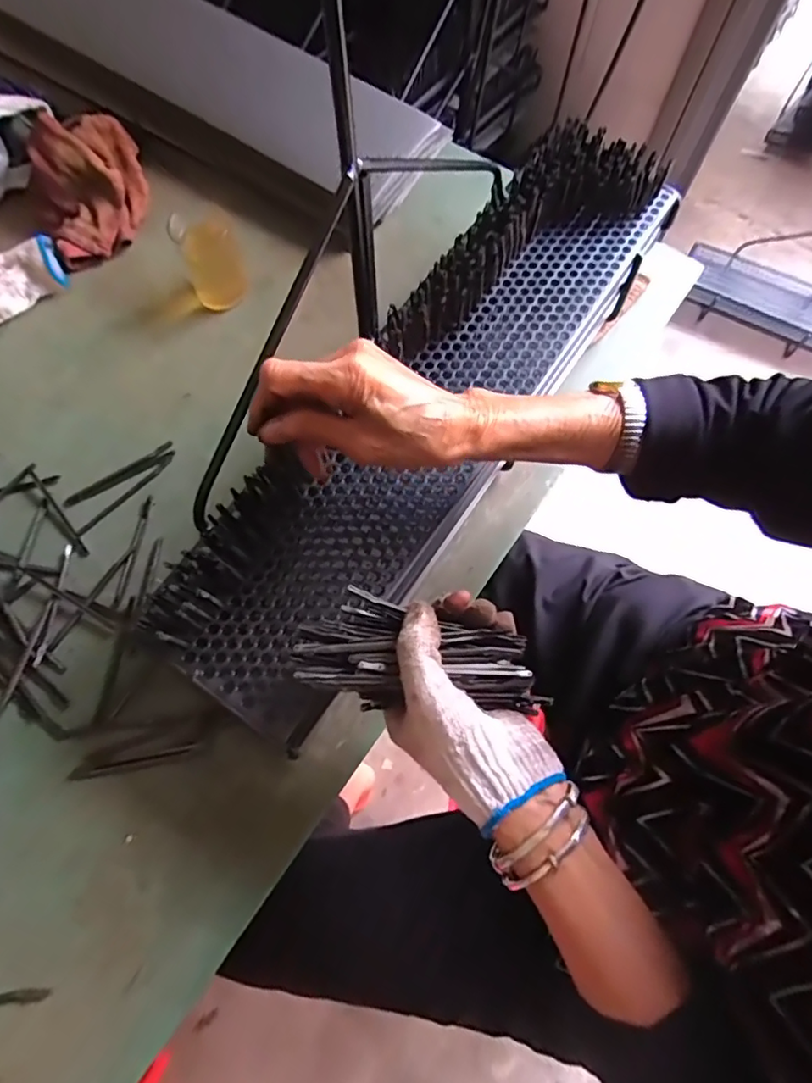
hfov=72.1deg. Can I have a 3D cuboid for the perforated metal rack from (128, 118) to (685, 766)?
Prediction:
[{"bbox_3d":[0.032,-0.122,0.444,0.139,0.053,0.568,34,77,11],"label":"perforated metal rack"}]

